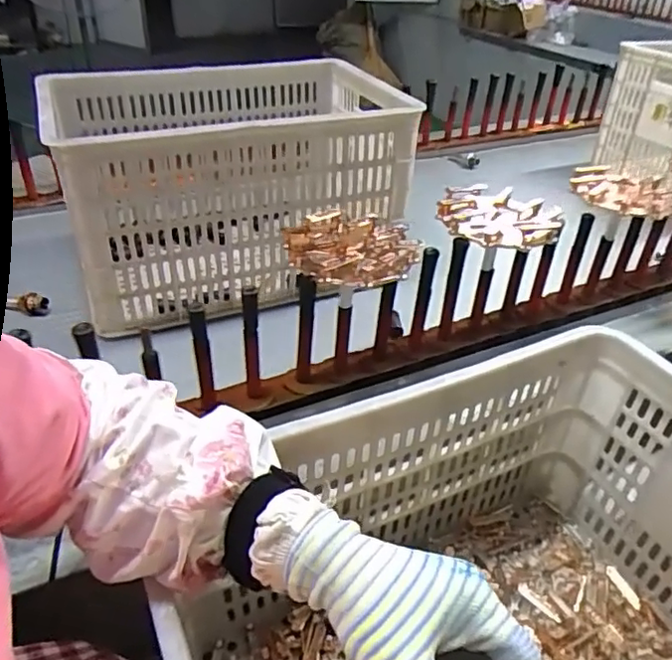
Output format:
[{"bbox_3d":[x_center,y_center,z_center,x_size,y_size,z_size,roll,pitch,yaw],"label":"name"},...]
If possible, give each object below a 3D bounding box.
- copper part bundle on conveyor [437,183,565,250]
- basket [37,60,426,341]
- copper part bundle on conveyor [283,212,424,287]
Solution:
[{"bbox_3d":[0.193,-0.136,0.701,0.136,0.025,0.129,9,36,10],"label":"copper part bundle on conveyor"},{"bbox_3d":[-0.147,-0.209,0.849,0.449,0.265,0.285,-17,39,-23],"label":"basket"},{"bbox_3d":[0.014,-0.087,0.619,0.133,0.024,0.131,1,36,-1],"label":"copper part bundle on conveyor"}]

